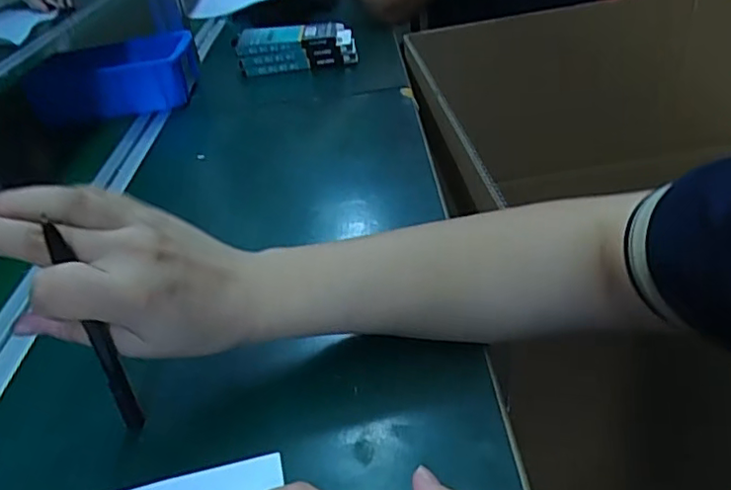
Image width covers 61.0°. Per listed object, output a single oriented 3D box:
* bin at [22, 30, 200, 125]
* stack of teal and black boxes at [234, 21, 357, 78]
[{"bbox_3d":[-0.330,-0.225,0.831,0.194,0.069,0.139,-9,33,0],"label":"bin"},{"bbox_3d":[-0.100,-0.279,0.884,0.174,0.057,0.068,-3,33,9],"label":"stack of teal and black boxes"}]

